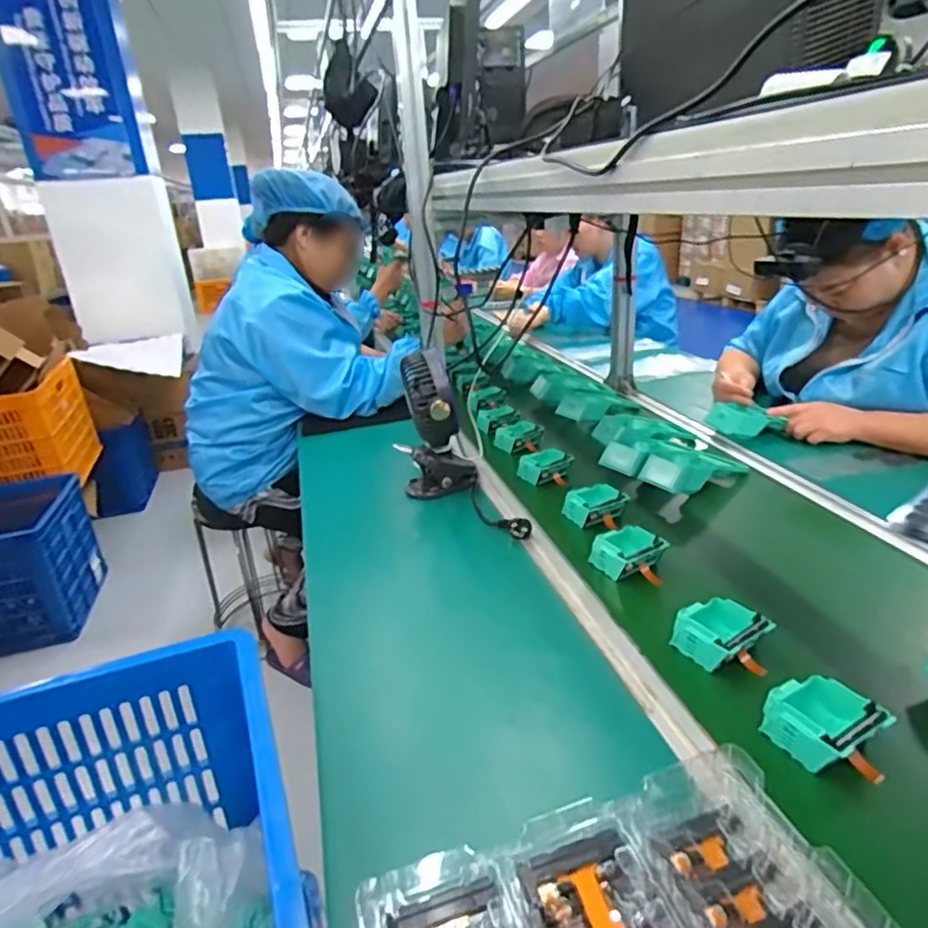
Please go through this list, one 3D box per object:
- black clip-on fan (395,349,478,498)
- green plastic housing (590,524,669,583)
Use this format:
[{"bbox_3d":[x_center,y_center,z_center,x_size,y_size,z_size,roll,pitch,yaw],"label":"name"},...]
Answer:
[{"bbox_3d":[-0.050,-0.056,1.015,0.120,0.227,0.116,-3,22,6],"label":"black clip-on fan"},{"bbox_3d":[0.214,0.115,0.810,0.083,0.038,0.067,-15,23,-23],"label":"green plastic housing"}]

